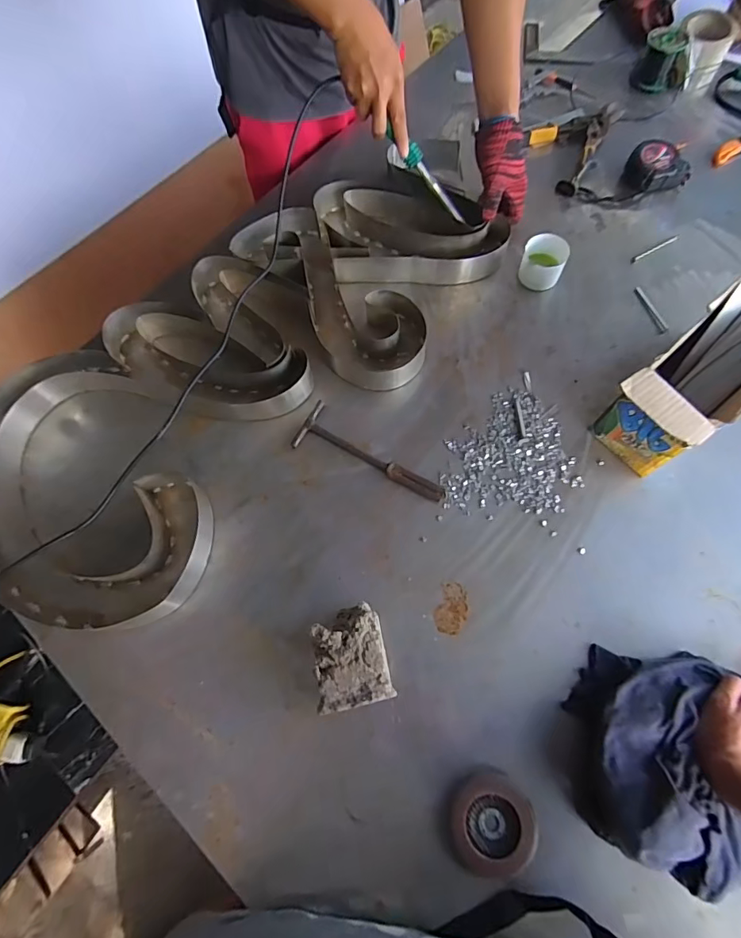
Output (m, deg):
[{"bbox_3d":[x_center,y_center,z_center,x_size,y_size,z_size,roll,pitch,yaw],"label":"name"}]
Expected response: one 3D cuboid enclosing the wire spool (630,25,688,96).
[{"bbox_3d":[0.562,-0.790,0.908,0.089,0.065,0.085,5,69,5],"label":"wire spool"}]

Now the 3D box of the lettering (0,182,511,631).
[{"bbox_3d":[-0.192,-0.159,0.706,0.377,0.083,0.841,41,75,15],"label":"lettering"}]

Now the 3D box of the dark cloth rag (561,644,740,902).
[{"bbox_3d":[0.356,0.318,0.486,0.283,0.064,0.208,27,72,11],"label":"dark cloth rag"}]

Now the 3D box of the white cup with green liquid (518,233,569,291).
[{"bbox_3d":[0.269,-0.323,0.739,0.063,0.063,0.055,22,71,10],"label":"white cup with green liquid"}]

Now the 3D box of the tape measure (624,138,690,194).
[{"bbox_3d":[0.483,-0.510,0.800,0.087,0.050,0.074,-9,69,-2],"label":"tape measure"}]

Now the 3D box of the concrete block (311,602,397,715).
[{"bbox_3d":[-0.024,0.216,0.542,0.084,0.064,0.106,-13,69,-3],"label":"concrete block"}]

